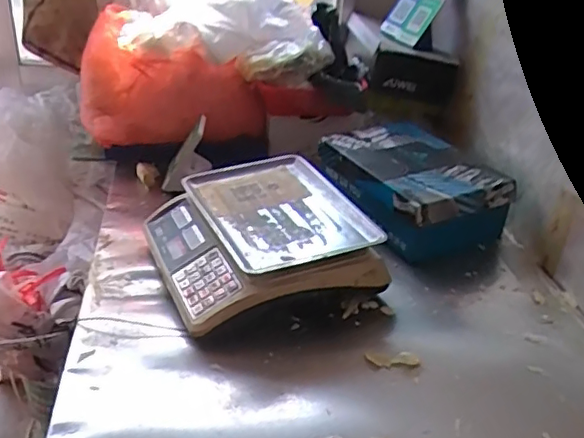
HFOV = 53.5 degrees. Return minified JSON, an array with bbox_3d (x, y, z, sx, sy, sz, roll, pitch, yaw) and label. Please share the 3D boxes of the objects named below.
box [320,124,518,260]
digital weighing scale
[{"bbox_3d":[0.239,-0.057,1.190,0.254,0.149,0.343,-13,32,-27],"label":"box"},{"bbox_3d":[-0.061,0.038,1.009,0.329,0.131,0.343,-11,31,-24],"label":"digital weighing scale"}]

